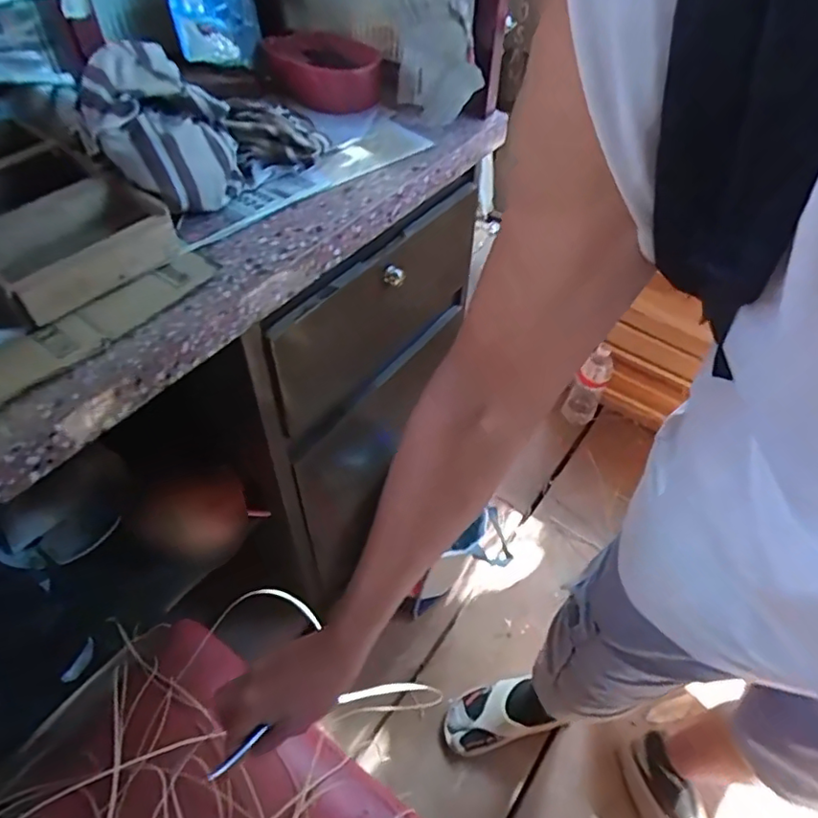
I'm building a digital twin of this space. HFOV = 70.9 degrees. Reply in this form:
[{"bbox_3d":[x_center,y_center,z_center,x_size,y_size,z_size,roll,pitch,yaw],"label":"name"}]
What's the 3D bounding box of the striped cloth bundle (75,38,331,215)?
[{"bbox_3d":[-0.214,-0.316,0.623,0.134,0.139,0.257,27,55,18],"label":"striped cloth bundle"}]

